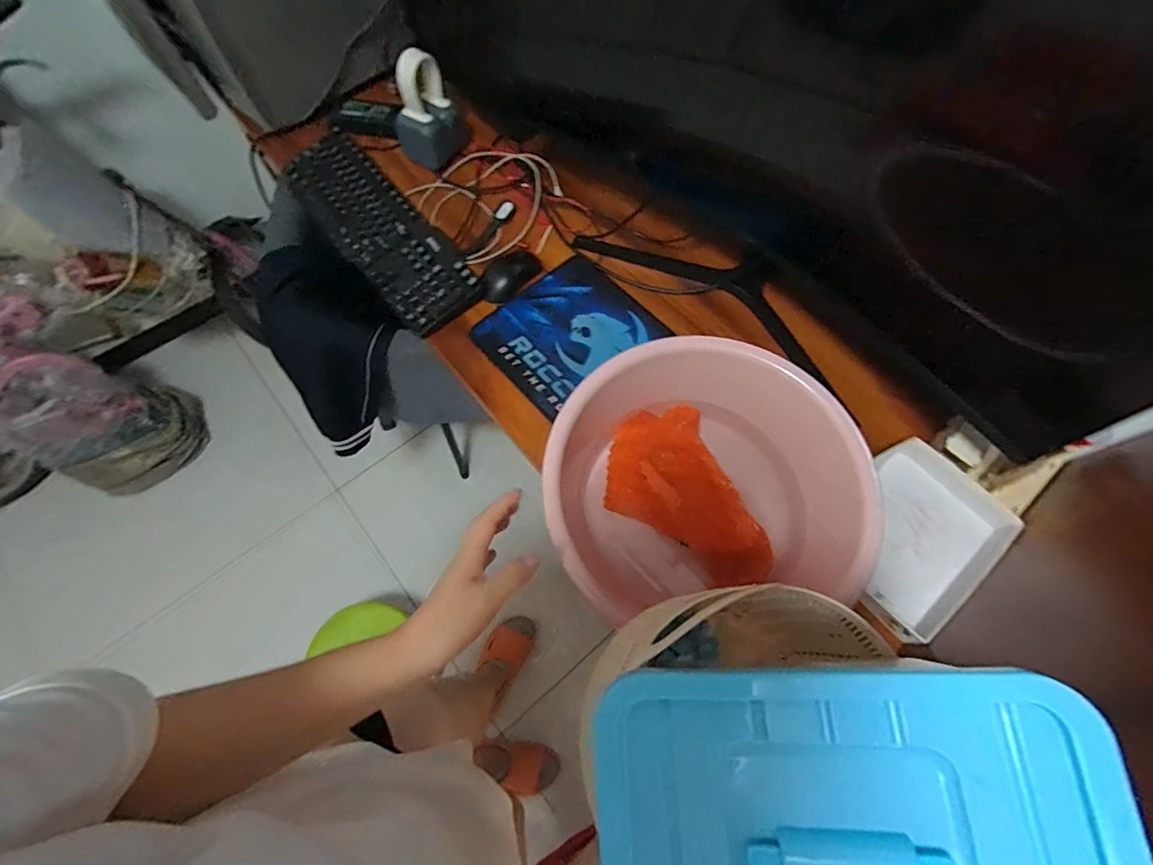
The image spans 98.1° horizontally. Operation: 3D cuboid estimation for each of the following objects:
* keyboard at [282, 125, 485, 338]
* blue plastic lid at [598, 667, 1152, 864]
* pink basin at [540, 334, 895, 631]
[{"bbox_3d":[-0.320,-0.331,0.800,0.140,0.040,0.435,-39,73,-16],"label":"keyboard"},{"bbox_3d":[0.118,0.189,0.218,0.212,0.014,0.154,-6,72,12],"label":"blue plastic lid"},{"bbox_3d":[0.138,0.050,0.601,0.323,0.150,0.287,10,67,3],"label":"pink basin"}]

